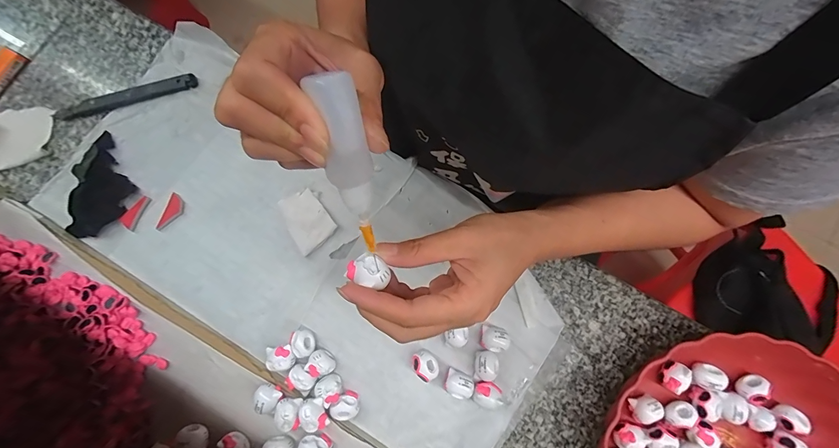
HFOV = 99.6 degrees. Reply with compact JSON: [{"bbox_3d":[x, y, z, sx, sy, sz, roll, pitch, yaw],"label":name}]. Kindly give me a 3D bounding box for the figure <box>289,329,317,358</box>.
[{"bbox_3d":[-0.106,0.108,0.325,0.022,0.018,0.025,-37,82,-6],"label":"figure"}]

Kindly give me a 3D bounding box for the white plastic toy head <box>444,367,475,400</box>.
[{"bbox_3d":[0.036,0.144,0.319,0.025,0.017,0.022,29,81,5],"label":"white plastic toy head"}]

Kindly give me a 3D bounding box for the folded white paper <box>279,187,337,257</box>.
[{"bbox_3d":[-0.112,-0.006,0.348,0.041,0.009,0.058,-36,82,-6],"label":"folded white paper"}]

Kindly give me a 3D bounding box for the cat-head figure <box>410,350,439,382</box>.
[{"bbox_3d":[0.006,0.128,0.324,0.025,0.020,0.025,0,80,0],"label":"cat-head figure"}]

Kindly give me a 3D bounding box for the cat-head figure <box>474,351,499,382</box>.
[{"bbox_3d":[0.061,0.129,0.319,0.022,0.013,0.026,5,80,0],"label":"cat-head figure"}]

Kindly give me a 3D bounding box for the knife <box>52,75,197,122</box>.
[{"bbox_3d":[-0.307,-0.132,0.370,0.147,0.008,0.020,-15,80,-3],"label":"knife"}]

